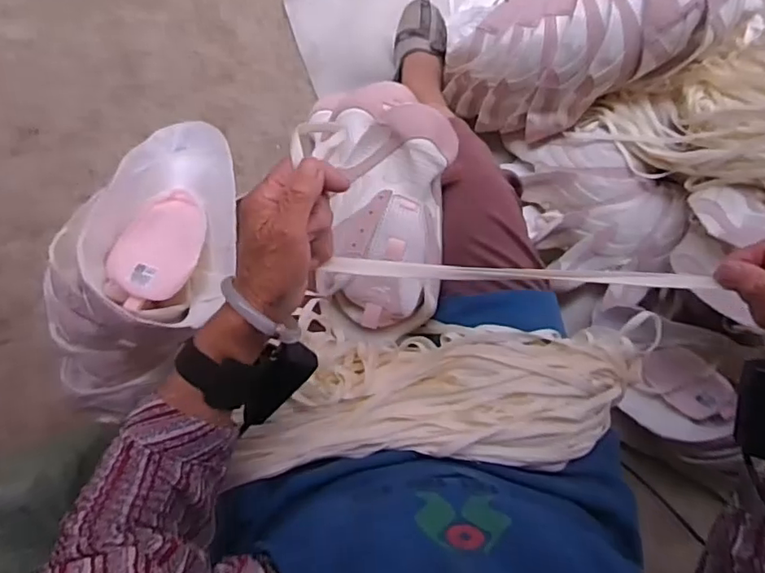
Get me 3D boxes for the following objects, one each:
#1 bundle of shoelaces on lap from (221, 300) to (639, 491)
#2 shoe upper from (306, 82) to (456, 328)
[{"bbox_3d":[0.043,0.098,0.544,0.380,0.063,0.143,-6,80,-2],"label":"bundle of shoelaces on lap"},{"bbox_3d":[0.006,-0.089,0.572,0.113,0.084,0.252,3,87,1],"label":"shoe upper"}]

